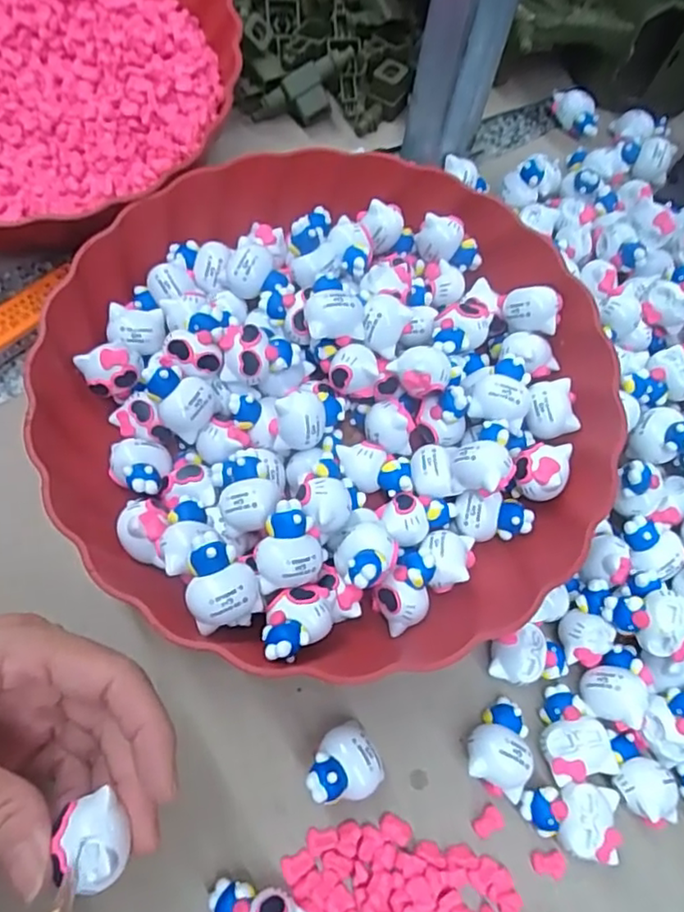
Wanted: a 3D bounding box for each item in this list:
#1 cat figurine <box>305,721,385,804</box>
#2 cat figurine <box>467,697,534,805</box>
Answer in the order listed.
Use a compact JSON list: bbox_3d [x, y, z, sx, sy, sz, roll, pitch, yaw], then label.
[{"bbox_3d":[0.000,0.119,0.236,0.028,0.026,0.025,-20,71,-13],"label":"cat figurine"},{"bbox_3d":[0.062,0.114,0.243,0.024,0.019,0.035,14,67,1],"label":"cat figurine"}]

